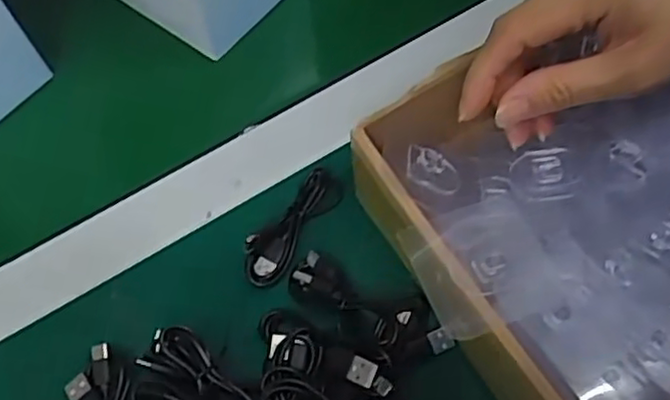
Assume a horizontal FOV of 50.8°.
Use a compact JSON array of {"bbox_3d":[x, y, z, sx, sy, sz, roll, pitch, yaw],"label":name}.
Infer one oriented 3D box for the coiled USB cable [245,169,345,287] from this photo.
[{"bbox_3d":[-0.023,0.012,0.392,0.021,0.025,0.079,31,68,16],"label":"coiled USB cable"}]

